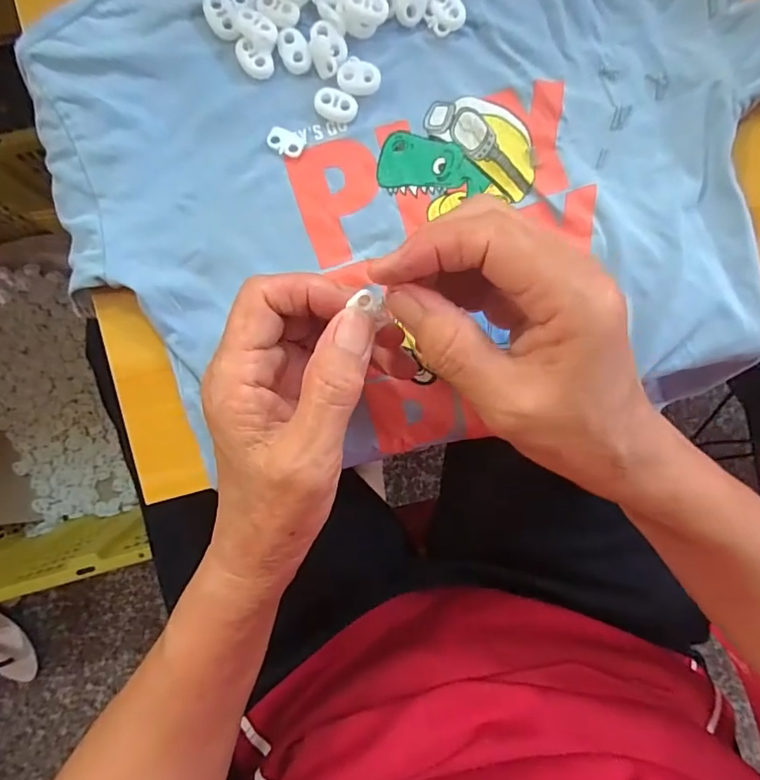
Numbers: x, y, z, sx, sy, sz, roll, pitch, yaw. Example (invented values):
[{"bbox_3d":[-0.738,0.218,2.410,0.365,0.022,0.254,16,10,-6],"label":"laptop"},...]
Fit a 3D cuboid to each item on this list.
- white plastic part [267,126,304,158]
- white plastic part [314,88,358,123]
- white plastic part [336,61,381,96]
[{"bbox_3d":[-0.049,-0.130,0.268,0.018,0.004,0.013,23,88,-3],"label":"white plastic part"},{"bbox_3d":[-0.023,-0.149,0.268,0.022,0.004,0.014,16,89,-4],"label":"white plastic part"},{"bbox_3d":[-0.011,-0.162,0.267,0.022,0.008,0.014,-2,90,-4],"label":"white plastic part"}]

